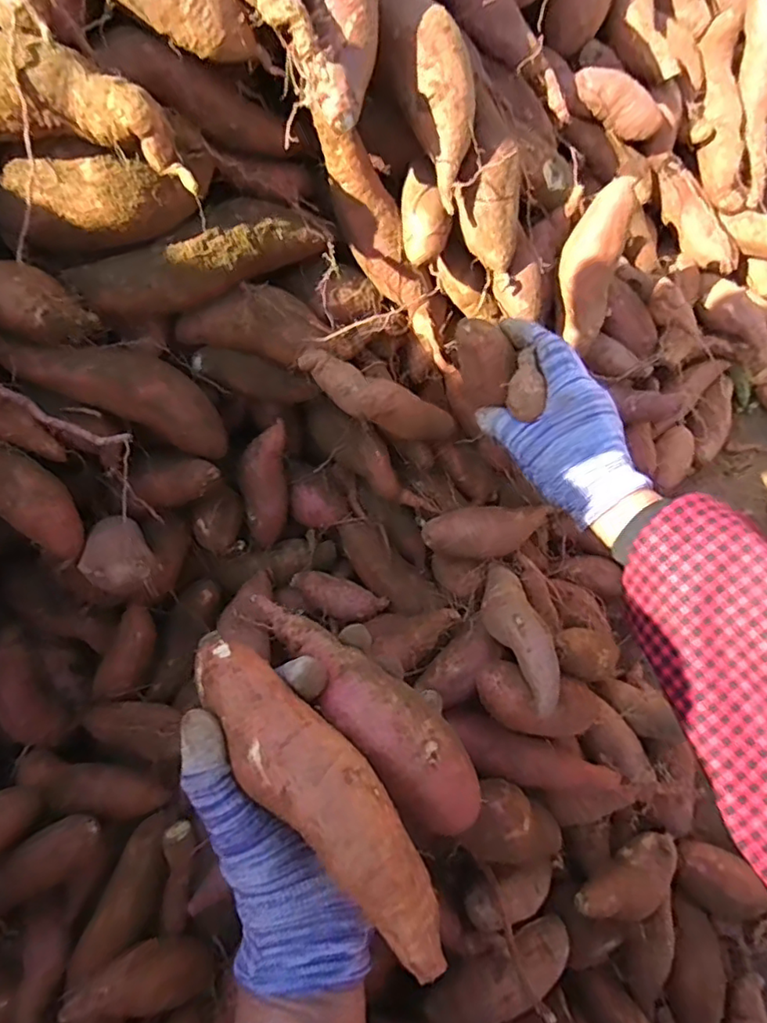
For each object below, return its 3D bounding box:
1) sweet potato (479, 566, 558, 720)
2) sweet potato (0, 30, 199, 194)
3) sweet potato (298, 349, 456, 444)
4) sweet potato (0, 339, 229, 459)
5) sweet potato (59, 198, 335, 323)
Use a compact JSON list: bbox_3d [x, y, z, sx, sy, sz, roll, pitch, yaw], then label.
[{"bbox_3d":[0.094,0.079,0.420,0.034,0.031,0.134,-6,33,-6],"label":"sweet potato"},{"bbox_3d":[-0.209,-0.225,0.319,0.198,0.048,0.052,2,68,-2],"label":"sweet potato"},{"bbox_3d":[0.002,-0.086,0.466,0.142,0.029,0.034,21,64,-31],"label":"sweet potato"},{"bbox_3d":[-0.182,-0.088,0.410,0.158,0.039,0.039,21,64,-31],"label":"sweet potato"},{"bbox_3d":[-0.128,-0.181,0.411,0.184,0.041,0.042,-28,72,-14],"label":"sweet potato"}]

